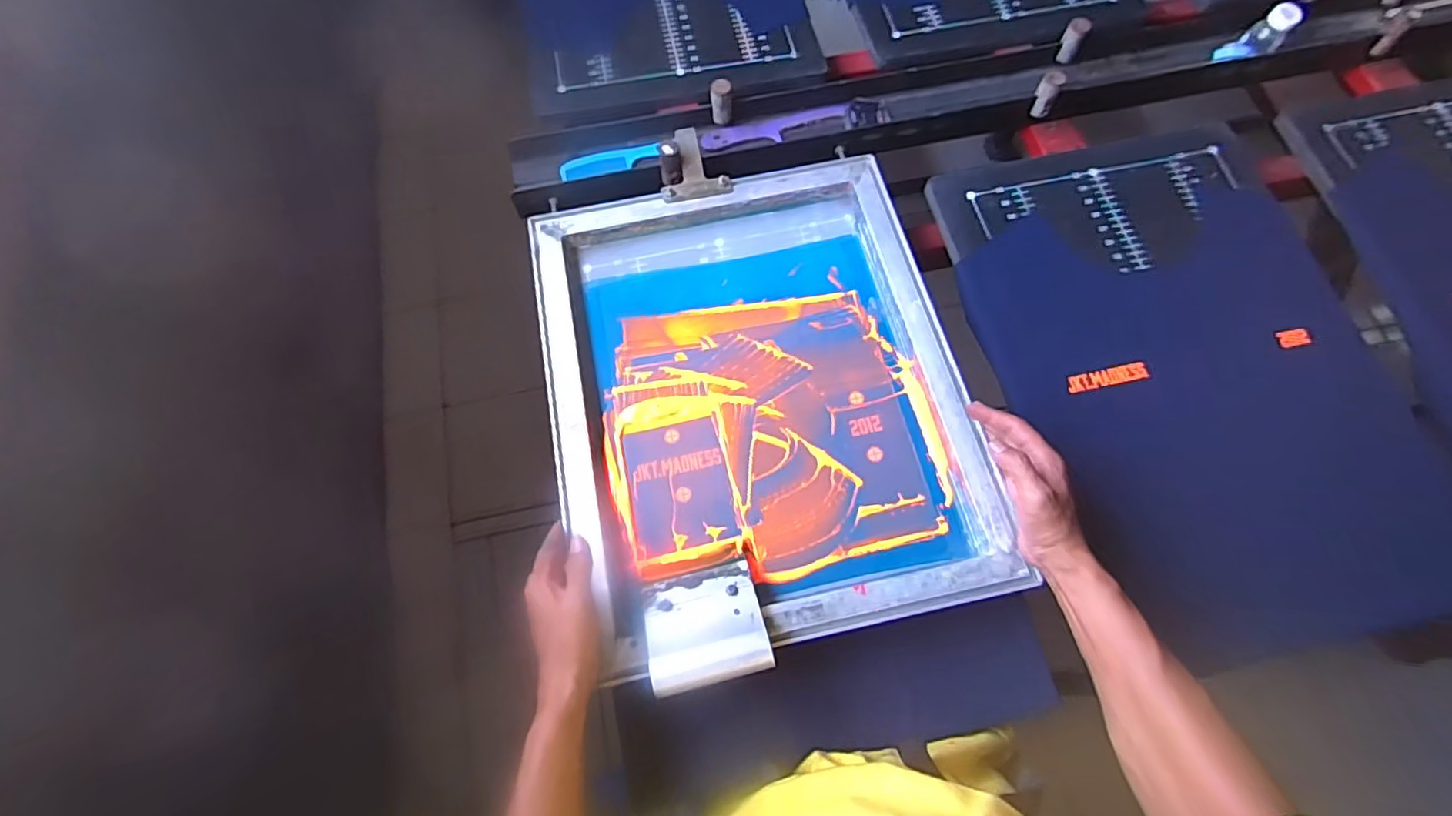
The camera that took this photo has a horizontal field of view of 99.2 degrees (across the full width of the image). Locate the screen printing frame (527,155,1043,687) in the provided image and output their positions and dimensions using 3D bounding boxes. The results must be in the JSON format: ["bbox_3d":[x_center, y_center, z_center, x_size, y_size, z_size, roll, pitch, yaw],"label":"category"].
[{"bbox_3d":[0.027,-0.025,0.645,0.405,0.044,0.497,-12,69,-4],"label":"screen printing frame"}]

